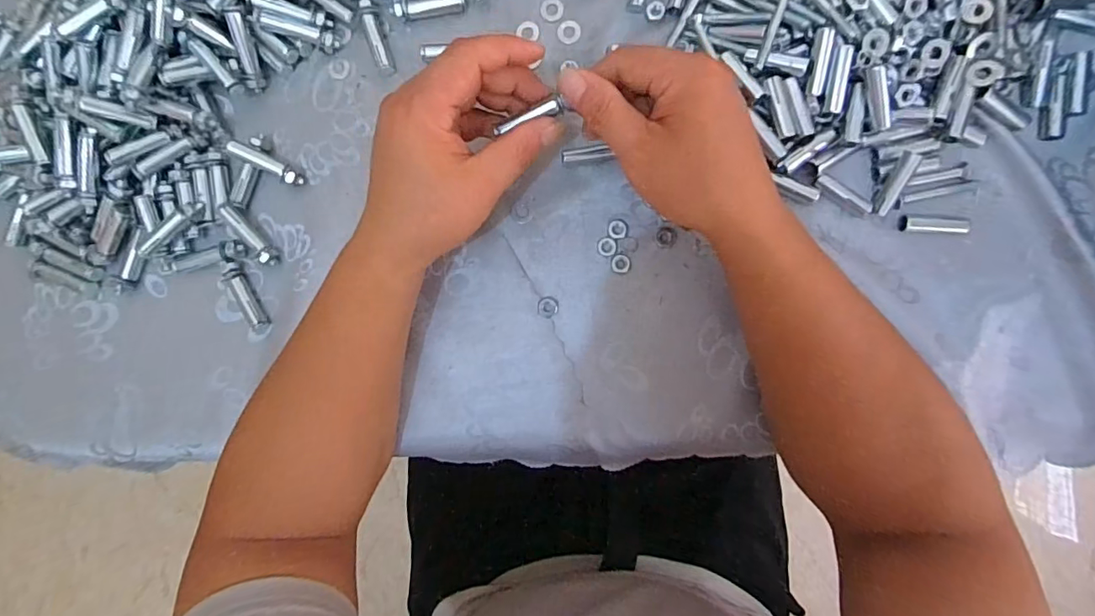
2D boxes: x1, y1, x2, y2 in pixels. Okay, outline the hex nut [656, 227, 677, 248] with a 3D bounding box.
[{"bbox_3d":[0.082,-0.049,0.356,0.014,0.004,0.013,-32,87,4],"label":"hex nut"}]

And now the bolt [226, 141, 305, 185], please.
[{"bbox_3d":[-0.200,-0.103,0.368,0.052,0.010,0.009,28,92,-12],"label":"bolt"}]

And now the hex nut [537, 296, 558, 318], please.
[{"bbox_3d":[0.000,0.000,0.362,0.014,0.004,0.015,3,90,5],"label":"hex nut"}]

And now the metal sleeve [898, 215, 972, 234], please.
[{"bbox_3d":[0.253,-0.055,0.340,0.039,0.011,0.012,3,90,5],"label":"metal sleeve"}]

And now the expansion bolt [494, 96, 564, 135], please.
[{"bbox_3d":[-0.011,-0.112,0.304,0.042,0.006,0.009,-19,88,11],"label":"expansion bolt"}]

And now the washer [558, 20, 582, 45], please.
[{"bbox_3d":[0.015,-0.196,0.368,0.017,0.004,0.016,0,90,5],"label":"washer"}]

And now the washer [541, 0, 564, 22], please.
[{"bbox_3d":[0.003,-0.211,0.365,0.016,0.004,0.015,0,90,5],"label":"washer"}]

